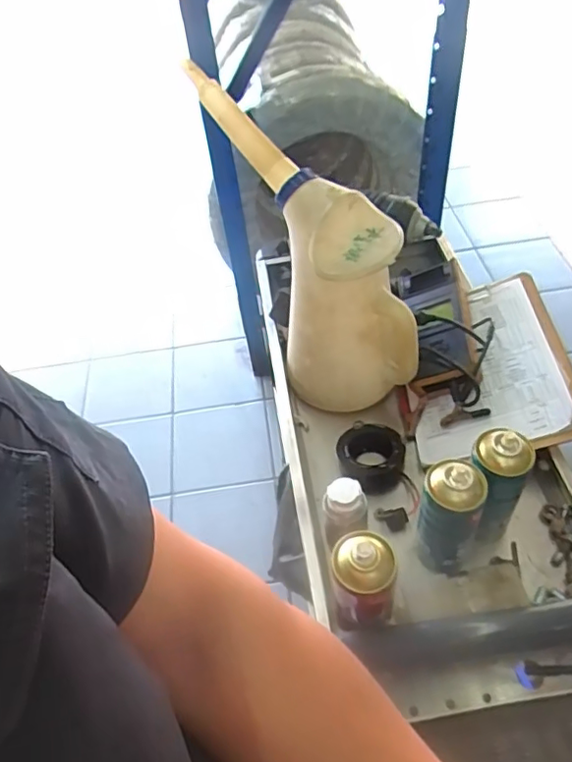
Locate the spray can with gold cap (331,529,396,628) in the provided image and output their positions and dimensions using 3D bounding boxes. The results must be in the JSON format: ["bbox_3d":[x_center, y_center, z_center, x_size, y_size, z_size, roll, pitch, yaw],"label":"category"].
[{"bbox_3d":[0.081,0.202,0.581,0.068,0.129,0.064,-2,50,5],"label":"spray can with gold cap"}]

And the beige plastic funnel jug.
[{"bbox_3d":[0.038,-0.173,0.799,0.155,0.401,0.333,-23,51,-12],"label":"beige plastic funnel jug"}]

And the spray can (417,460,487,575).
[{"bbox_3d":[0.180,0.153,0.636,0.060,0.154,0.062,-3,50,4],"label":"spray can"}]

